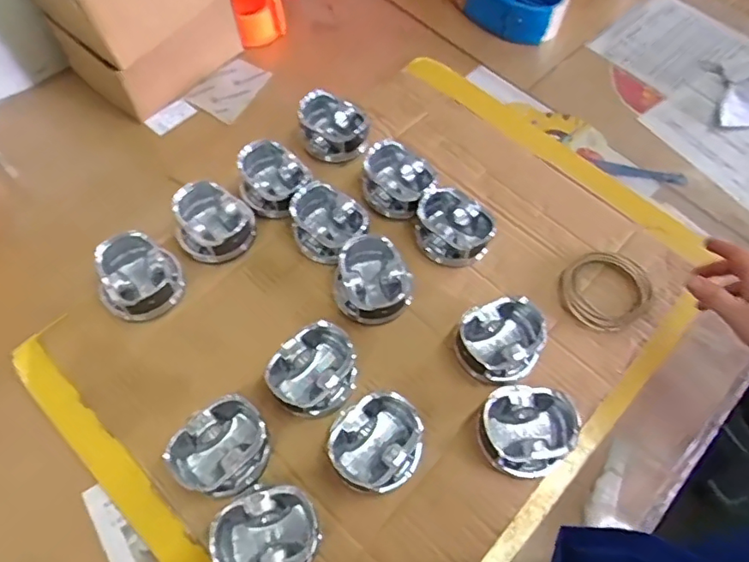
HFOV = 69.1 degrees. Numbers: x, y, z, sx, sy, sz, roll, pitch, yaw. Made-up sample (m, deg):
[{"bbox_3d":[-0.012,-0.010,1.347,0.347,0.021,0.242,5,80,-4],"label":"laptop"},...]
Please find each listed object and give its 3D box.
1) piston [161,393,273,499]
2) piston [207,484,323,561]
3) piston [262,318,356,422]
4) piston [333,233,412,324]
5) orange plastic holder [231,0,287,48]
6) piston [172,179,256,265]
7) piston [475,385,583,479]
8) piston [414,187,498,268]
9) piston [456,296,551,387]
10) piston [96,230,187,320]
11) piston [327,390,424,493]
[{"bbox_3d":[-0.138,0.155,0.503,0.075,0.047,0.087,34,67,15],"label":"piston"},{"bbox_3d":[-0.093,0.221,0.470,0.094,0.045,0.080,0,63,-2],"label":"piston"},{"bbox_3d":[-0.057,0.092,0.539,0.084,0.047,0.074,-36,69,-18],"label":"piston"},{"bbox_3d":[-0.001,0.000,0.588,0.082,0.047,0.094,7,63,2],"label":"piston"},{"bbox_3d":[-0.177,-0.414,0.795,0.069,0.064,0.124,-17,64,-10],"label":"orange plastic holder"},{"bbox_3d":[-0.180,-0.066,0.613,0.082,0.066,0.084,1,63,-1],"label":"piston"},{"bbox_3d":[0.144,0.139,0.516,0.088,0.041,0.081,1,63,-1],"label":"piston"},{"bbox_3d":[0.091,-0.060,0.625,0.090,0.050,0.077,28,65,12],"label":"piston"},{"bbox_3d":[0.128,0.061,0.561,0.083,0.045,0.085,1,63,-1],"label":"piston"},{"bbox_3d":[-0.249,-0.003,0.579,0.083,0.060,0.081,1,63,-1],"label":"piston"},{"bbox_3d":[0.002,0.151,0.506,0.083,0.044,0.079,1,63,-1],"label":"piston"}]

